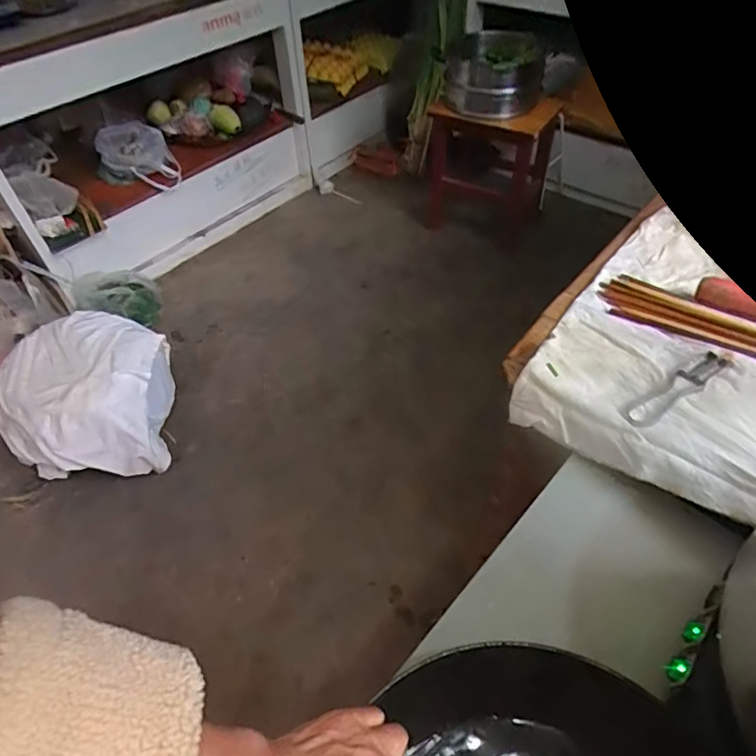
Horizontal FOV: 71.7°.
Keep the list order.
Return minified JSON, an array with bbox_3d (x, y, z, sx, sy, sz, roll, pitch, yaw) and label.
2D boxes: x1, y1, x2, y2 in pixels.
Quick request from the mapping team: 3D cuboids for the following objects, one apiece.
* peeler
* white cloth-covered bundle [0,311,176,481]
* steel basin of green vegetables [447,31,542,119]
[{"bbox_3d":[0.341,0.012,0.595,0.150,0.010,0.031,-27,53,-20],"label":"peeler"},{"bbox_3d":[-0.712,0.031,1.281,0.361,0.290,0.338,-3,48,0],"label":"white cloth-covered bundle"},{"bbox_3d":[0.360,-0.962,1.643,0.301,0.243,0.254,6,49,8],"label":"steel basin of green vegetables"}]

